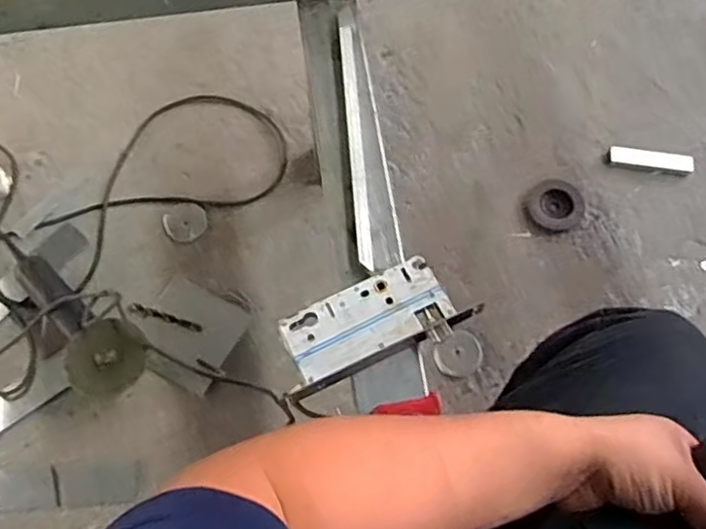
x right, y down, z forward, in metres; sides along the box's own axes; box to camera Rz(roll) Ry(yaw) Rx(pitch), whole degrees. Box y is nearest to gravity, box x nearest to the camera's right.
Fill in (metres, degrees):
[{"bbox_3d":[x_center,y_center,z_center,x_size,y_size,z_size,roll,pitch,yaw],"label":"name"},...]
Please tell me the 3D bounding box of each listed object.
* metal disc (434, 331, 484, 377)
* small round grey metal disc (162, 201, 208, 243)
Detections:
[{"bbox_3d":[0.164,0.139,1.037,0.071,0.008,0.065,0,82,-1],"label":"metal disc"},{"bbox_3d":[-0.282,-0.072,1.143,0.071,0.004,0.071,2,70,-6],"label":"small round grey metal disc"}]

